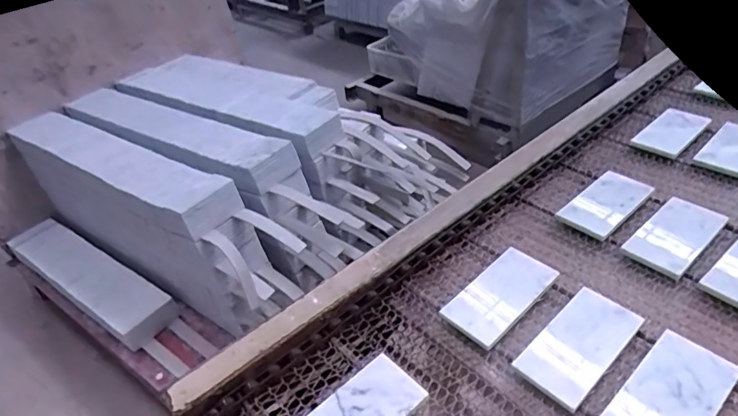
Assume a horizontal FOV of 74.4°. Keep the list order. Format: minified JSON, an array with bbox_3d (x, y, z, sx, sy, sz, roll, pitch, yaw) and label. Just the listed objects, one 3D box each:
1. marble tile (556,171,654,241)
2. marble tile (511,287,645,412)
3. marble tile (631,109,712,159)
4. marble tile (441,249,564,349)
[{"bbox_3d":[0.378,-0.009,0.774,0.153,0.012,0.082,-33,44,-26],"label":"marble tile"},{"bbox_3d":[0.247,0.158,0.572,0.162,0.008,0.078,-32,41,-29],"label":"marble tile"},{"bbox_3d":[0.584,-0.149,0.938,0.152,0.010,0.084,-36,47,-23],"label":"marble tile"},{"bbox_3d":[0.171,0.113,0.640,0.158,0.011,0.081,-32,42,-27],"label":"marble tile"}]

